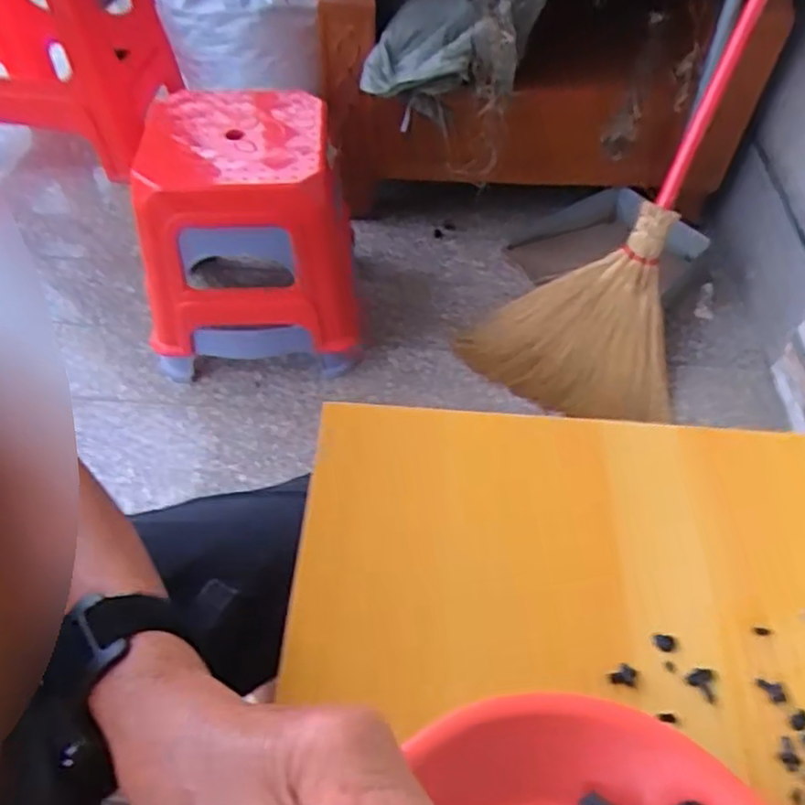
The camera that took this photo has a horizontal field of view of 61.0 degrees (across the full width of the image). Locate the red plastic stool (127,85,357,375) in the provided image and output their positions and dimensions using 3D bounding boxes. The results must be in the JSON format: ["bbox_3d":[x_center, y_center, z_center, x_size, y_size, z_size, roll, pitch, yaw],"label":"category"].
[{"bbox_3d":[-0.238,-0.251,1.023,0.296,0.304,0.270,-7,52,-7],"label":"red plastic stool"}]

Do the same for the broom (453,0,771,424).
[{"bbox_3d":[0.523,-0.454,1.018,0.322,1.134,0.089,32,15,-3],"label":"broom"}]

